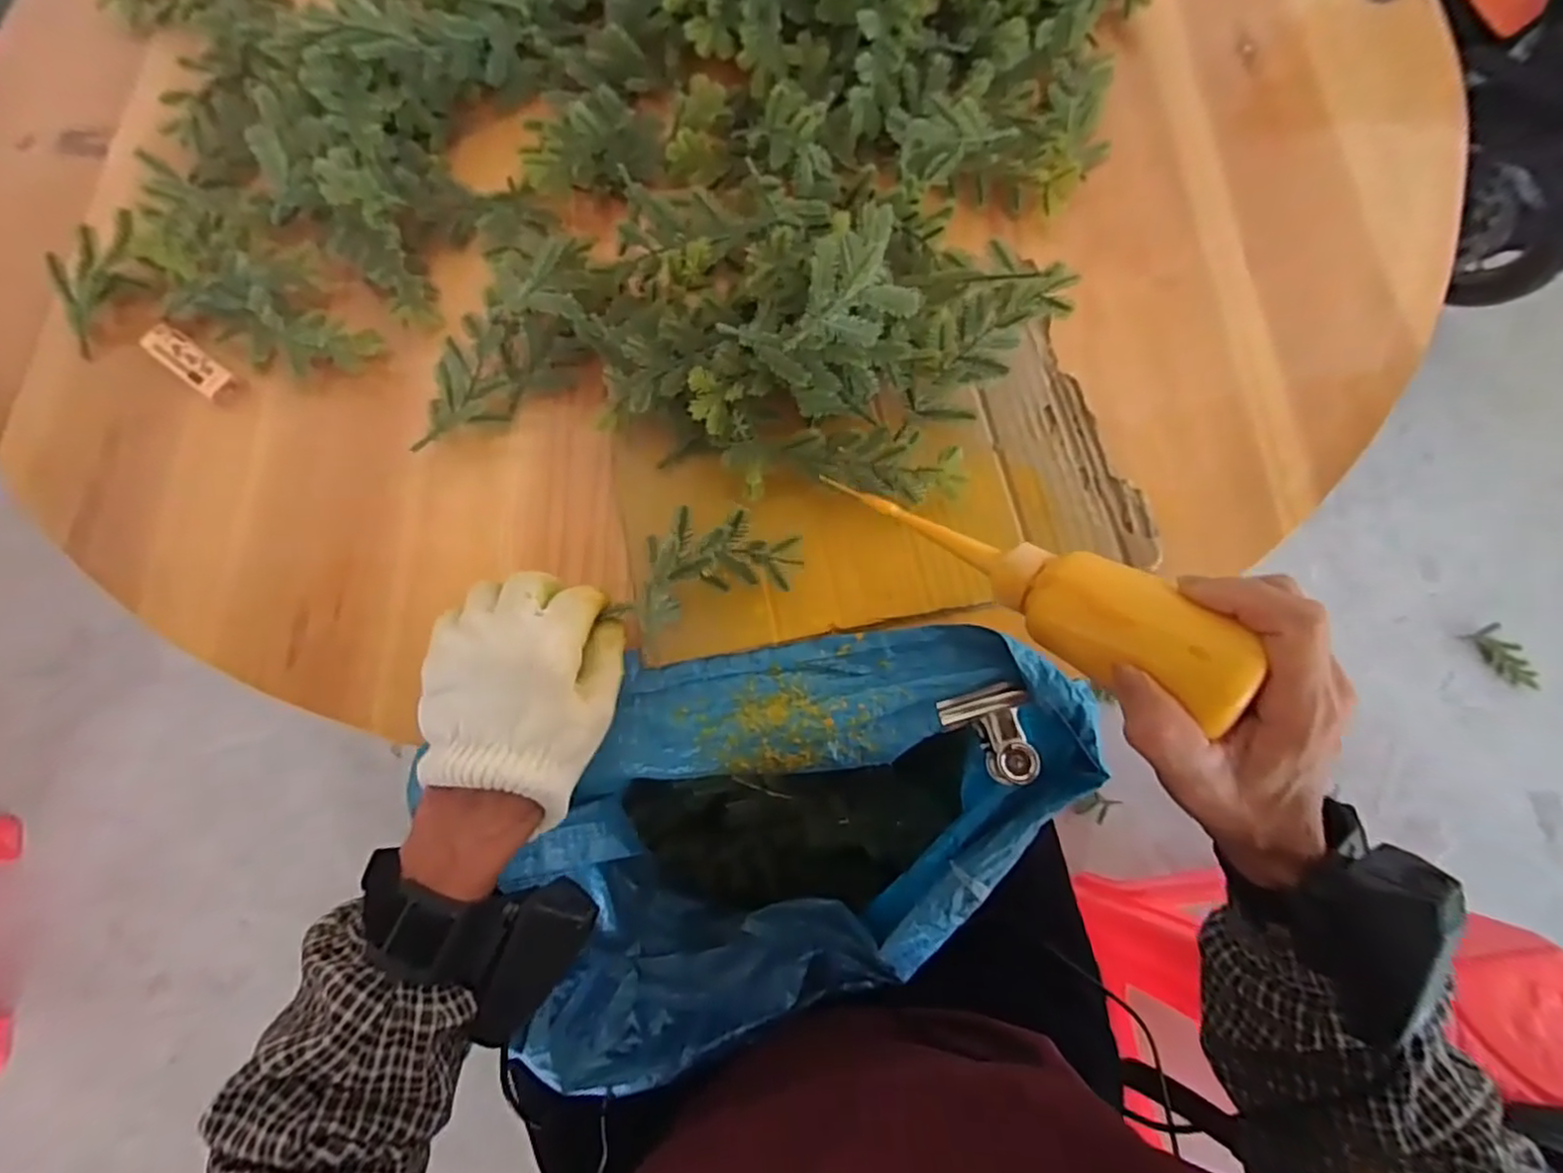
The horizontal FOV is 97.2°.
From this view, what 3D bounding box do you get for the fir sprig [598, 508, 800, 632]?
[{"bbox_3d":[-0.043,-0.013,0.381,0.100,0.037,0.052,-21,73,-7],"label":"fir sprig"}]

